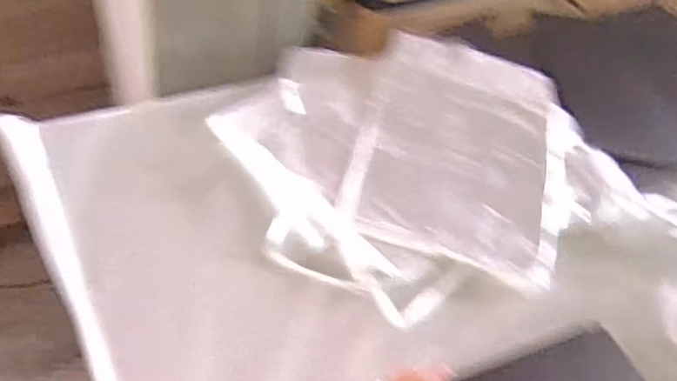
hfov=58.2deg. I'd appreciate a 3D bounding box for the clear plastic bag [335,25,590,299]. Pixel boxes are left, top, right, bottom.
[{"bbox_3d":[0.170,-0.068,0.827,0.284,0.063,0.378,19,47,6],"label":"clear plastic bag"}]

